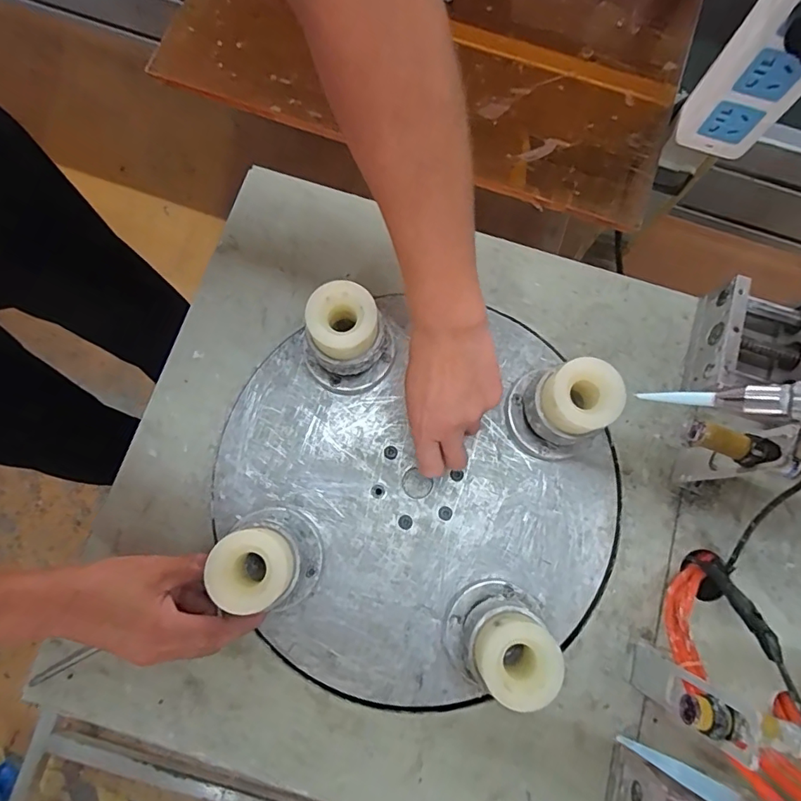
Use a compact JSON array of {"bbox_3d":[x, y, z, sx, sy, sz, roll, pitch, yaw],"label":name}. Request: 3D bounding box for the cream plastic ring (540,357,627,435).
[{"bbox_3d":[0.134,-0.003,0.360,0.052,0.031,0.050,0,78,-1],"label":"cream plastic ring"}]

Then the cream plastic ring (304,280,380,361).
[{"bbox_3d":[-0.044,-0.060,0.368,0.051,0.032,0.051,0,78,-1],"label":"cream plastic ring"}]

